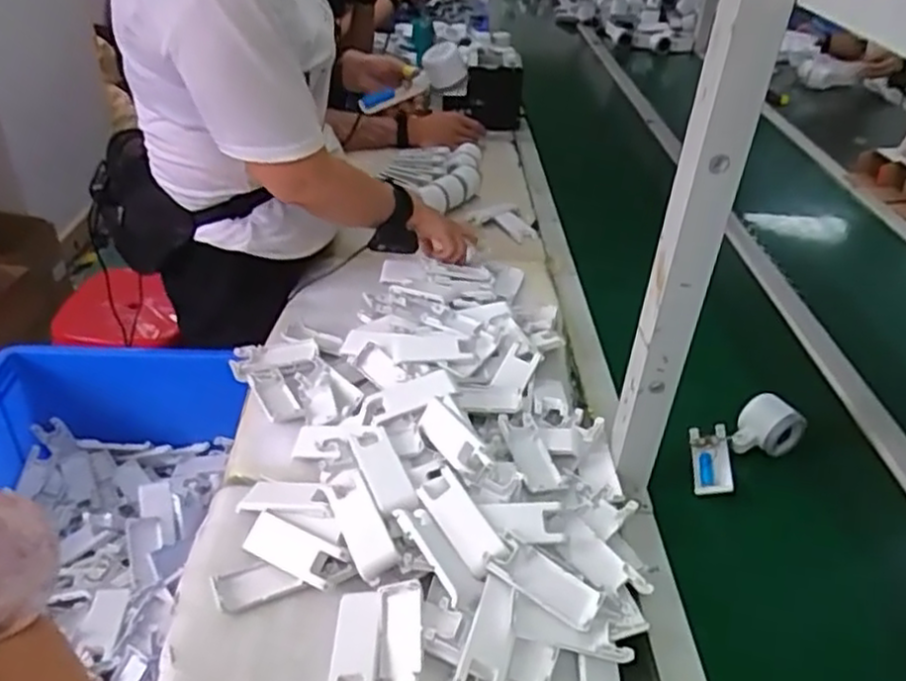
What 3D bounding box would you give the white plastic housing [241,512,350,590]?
[{"bbox_3d":[-0.147,0.195,0.657,0.096,0.012,0.041,19,66,22],"label":"white plastic housing"}]

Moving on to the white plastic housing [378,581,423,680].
[{"bbox_3d":[-0.044,0.251,0.583,0.036,0.019,0.104,3,50,-3],"label":"white plastic housing"}]

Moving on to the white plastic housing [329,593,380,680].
[{"bbox_3d":[-0.082,0.253,0.588,0.037,0.016,0.091,4,36,-2],"label":"white plastic housing"}]

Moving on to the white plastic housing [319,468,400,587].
[{"bbox_3d":[-0.085,0.170,0.658,0.040,0.014,0.108,-31,50,-10],"label":"white plastic housing"}]

